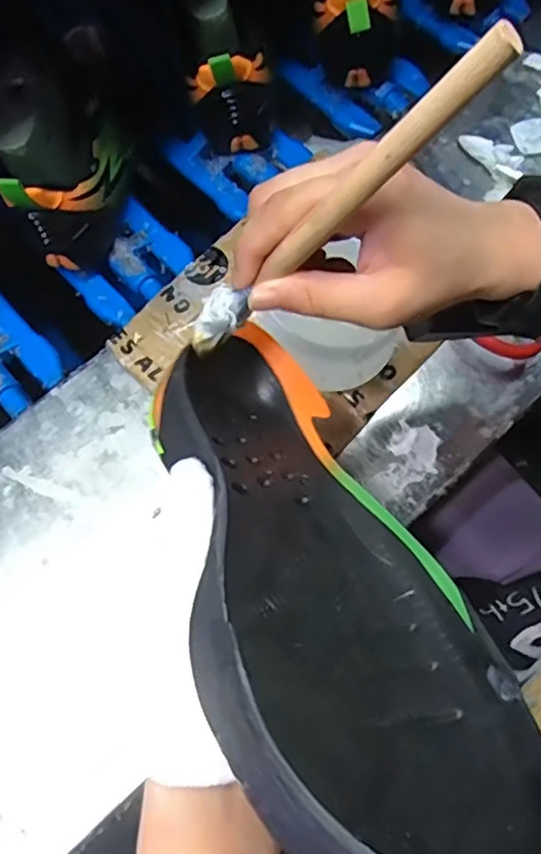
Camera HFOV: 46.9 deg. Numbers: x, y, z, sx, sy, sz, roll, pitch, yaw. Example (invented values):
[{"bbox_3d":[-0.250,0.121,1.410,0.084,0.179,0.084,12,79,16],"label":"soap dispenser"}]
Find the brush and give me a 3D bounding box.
[{"bbox_3d":[0.013,-0.071,0.231,0.014,0.184,0.012,13,66,-29],"label":"brush"}]

